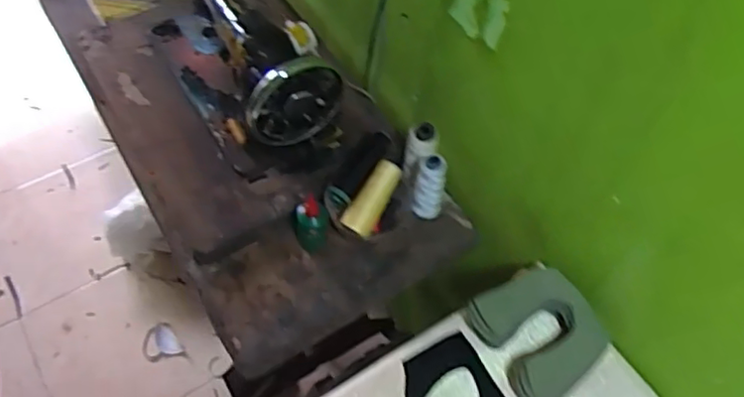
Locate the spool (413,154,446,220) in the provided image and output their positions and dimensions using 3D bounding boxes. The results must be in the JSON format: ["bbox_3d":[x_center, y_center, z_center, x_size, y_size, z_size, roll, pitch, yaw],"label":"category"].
[{"bbox_3d":[0.083,-0.013,0.920,0.045,0.118,0.042,12,56,6],"label":"spool"}]

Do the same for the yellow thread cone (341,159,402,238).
[{"bbox_3d":[0.002,-0.001,0.908,0.039,0.034,0.115,31,82,18],"label":"yellow thread cone"}]

